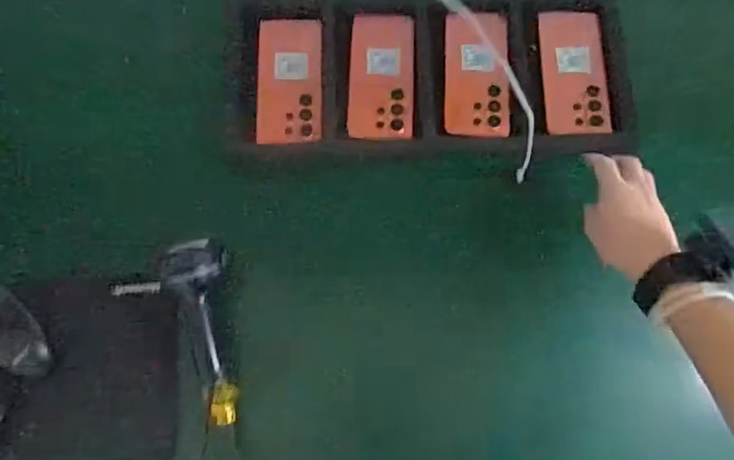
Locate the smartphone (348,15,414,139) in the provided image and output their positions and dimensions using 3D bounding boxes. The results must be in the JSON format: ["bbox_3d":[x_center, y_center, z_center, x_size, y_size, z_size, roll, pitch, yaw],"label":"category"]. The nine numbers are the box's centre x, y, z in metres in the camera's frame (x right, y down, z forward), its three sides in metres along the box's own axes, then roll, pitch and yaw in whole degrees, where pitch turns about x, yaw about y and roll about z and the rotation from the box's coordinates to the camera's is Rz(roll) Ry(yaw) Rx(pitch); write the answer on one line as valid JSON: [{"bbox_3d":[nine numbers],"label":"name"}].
[{"bbox_3d":[0.018,-0.191,0.704,0.077,0.006,0.167,2,74,0],"label":"smartphone"}]

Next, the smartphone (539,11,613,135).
[{"bbox_3d":[0.253,-0.192,0.712,0.076,0.010,0.165,0,74,-1],"label":"smartphone"}]

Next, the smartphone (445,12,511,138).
[{"bbox_3d":[0.135,-0.194,0.705,0.077,0.009,0.165,3,74,0],"label":"smartphone"}]

